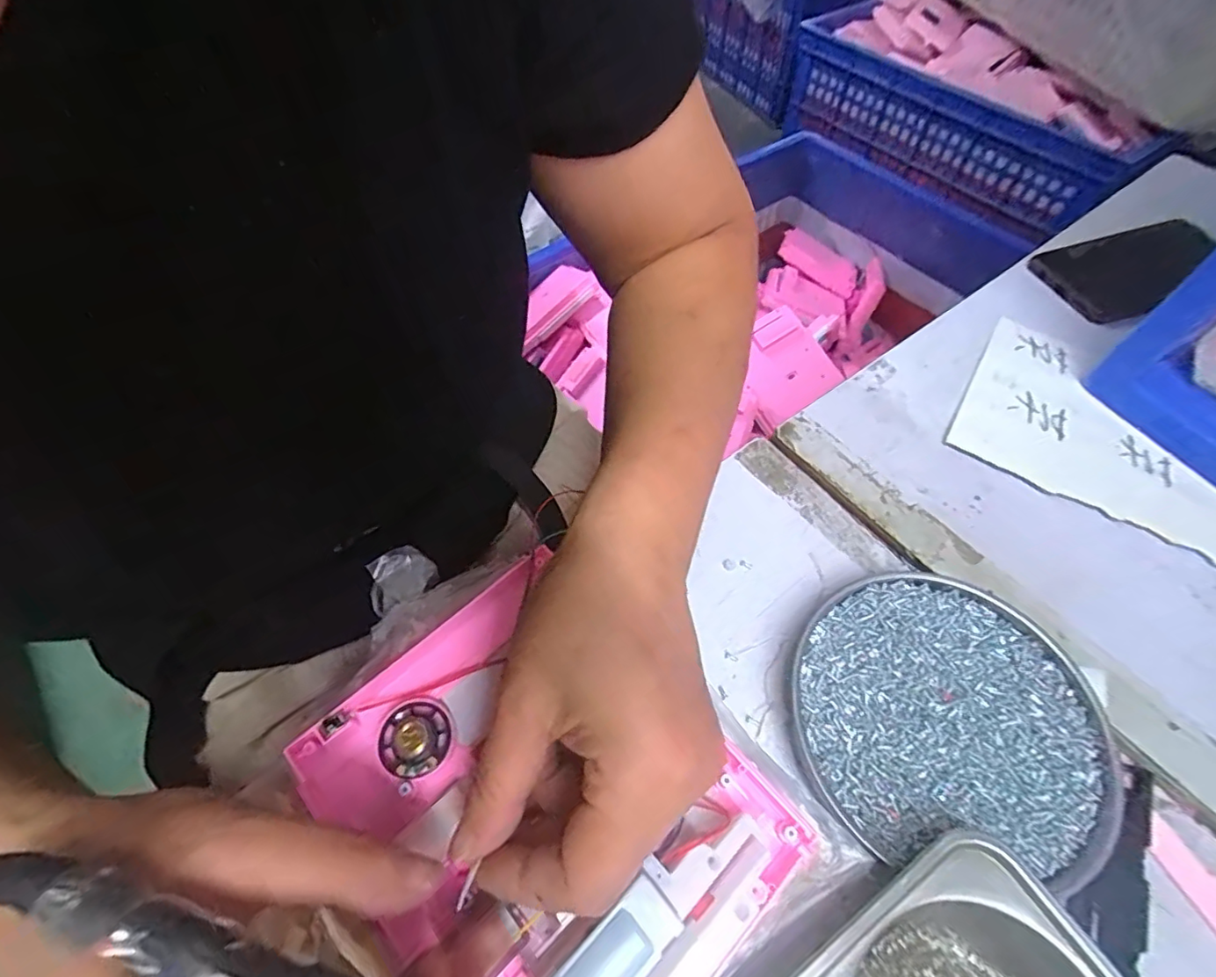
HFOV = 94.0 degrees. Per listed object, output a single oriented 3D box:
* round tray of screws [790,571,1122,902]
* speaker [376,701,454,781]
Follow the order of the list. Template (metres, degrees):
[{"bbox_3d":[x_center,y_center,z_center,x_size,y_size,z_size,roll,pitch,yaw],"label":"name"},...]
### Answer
[{"bbox_3d":[0.155,0.102,0.262,0.130,0.017,0.123,6,57,2],"label":"round tray of screws"},{"bbox_3d":[-0.079,0.099,0.227,0.029,0.013,0.028,1,57,-1],"label":"speaker"}]

